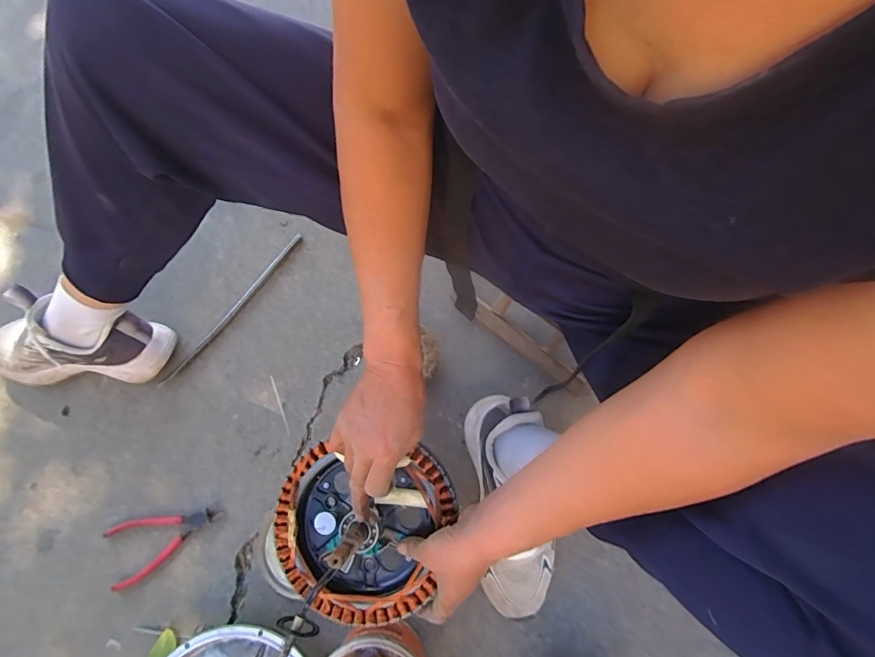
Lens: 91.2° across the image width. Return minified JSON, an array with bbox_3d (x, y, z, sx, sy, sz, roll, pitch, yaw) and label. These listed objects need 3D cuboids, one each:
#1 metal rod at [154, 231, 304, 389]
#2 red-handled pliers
[{"bbox_3d":[-0.314,-0.033,0.669,0.015,0.006,0.302,33,73,9],"label":"metal rod"},{"bbox_3d":[-0.353,0.271,0.556,0.141,0.008,0.075,-21,73,-9],"label":"red-handled pliers"}]

